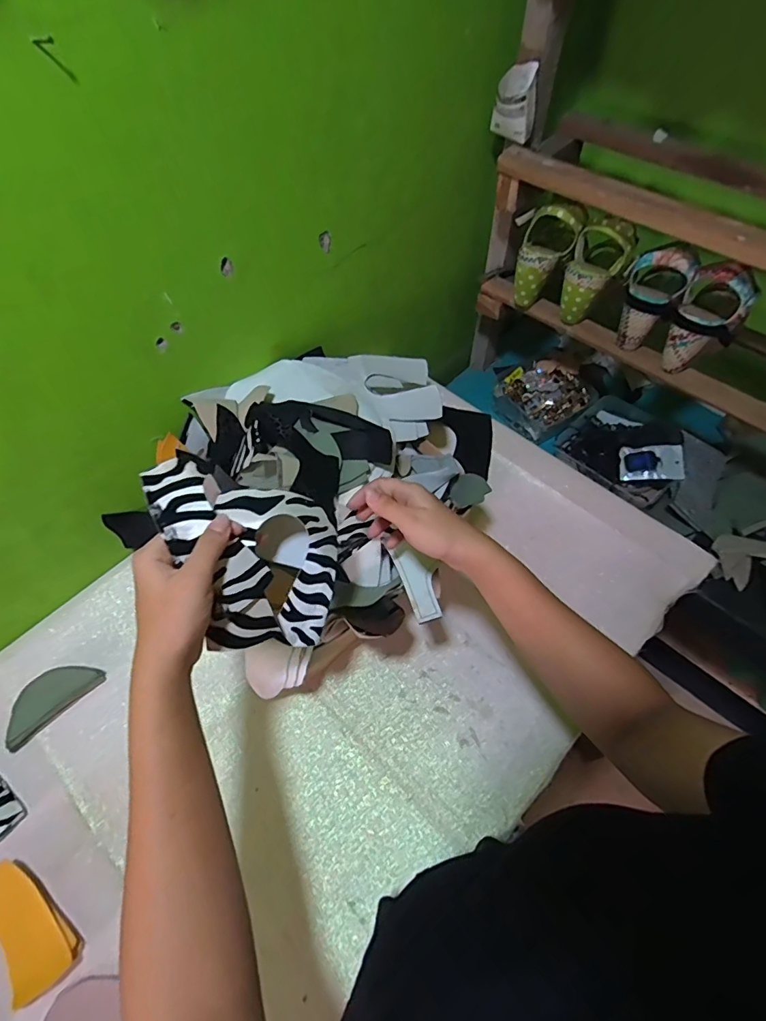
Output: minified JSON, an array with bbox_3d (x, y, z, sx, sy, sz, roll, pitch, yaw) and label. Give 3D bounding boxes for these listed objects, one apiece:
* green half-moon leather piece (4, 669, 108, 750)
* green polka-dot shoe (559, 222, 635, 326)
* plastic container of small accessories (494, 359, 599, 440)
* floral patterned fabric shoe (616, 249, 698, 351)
[{"bbox_3d":[-0.407,0.225,0.589,0.115,0.015,0.069,-38,64,-21],"label":"green half-moon leather piece"},{"bbox_3d":[0.321,-0.362,0.730,0.079,0.131,0.083,23,60,14],"label":"green polka-dot shoe"},{"bbox_3d":[0.322,-0.224,0.969,0.176,0.066,0.151,-29,62,-17],"label":"plastic container of small accessories"},{"bbox_3d":[0.386,-0.309,0.695,0.078,0.128,0.087,27,62,17],"label":"floral patterned fabric shoe"}]

